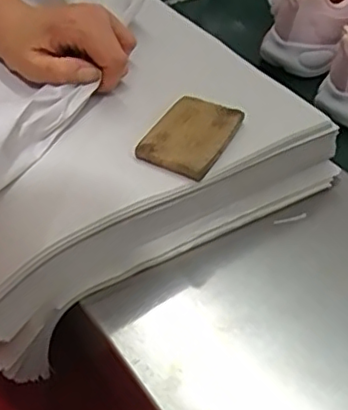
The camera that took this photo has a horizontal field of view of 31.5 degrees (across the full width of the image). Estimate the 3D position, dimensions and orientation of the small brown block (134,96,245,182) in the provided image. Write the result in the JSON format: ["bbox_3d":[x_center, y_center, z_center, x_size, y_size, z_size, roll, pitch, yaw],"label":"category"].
[{"bbox_3d":[0.012,-0.048,0.425,0.052,0.010,0.073,22,47,21],"label":"small brown block"}]

